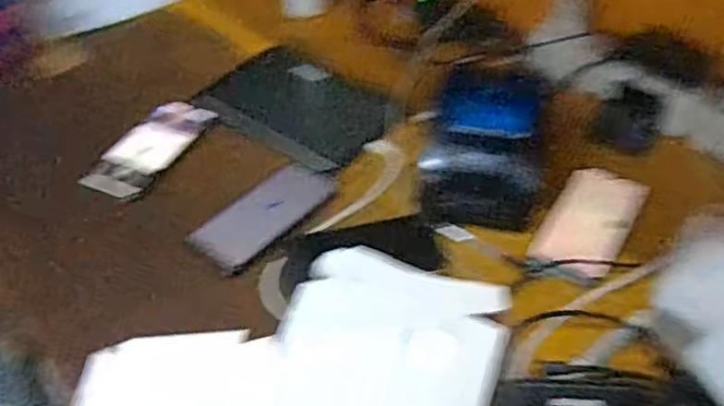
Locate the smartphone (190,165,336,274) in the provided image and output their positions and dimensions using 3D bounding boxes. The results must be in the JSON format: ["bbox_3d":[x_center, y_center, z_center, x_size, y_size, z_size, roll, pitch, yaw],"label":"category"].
[{"bbox_3d":[-0.106,0.009,0.758,0.074,0.008,0.168,30,53,28],"label":"smartphone"}]

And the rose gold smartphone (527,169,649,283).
[{"bbox_3d":[0.248,0.018,0.742,0.082,0.007,0.168,24,50,23],"label":"rose gold smartphone"}]

